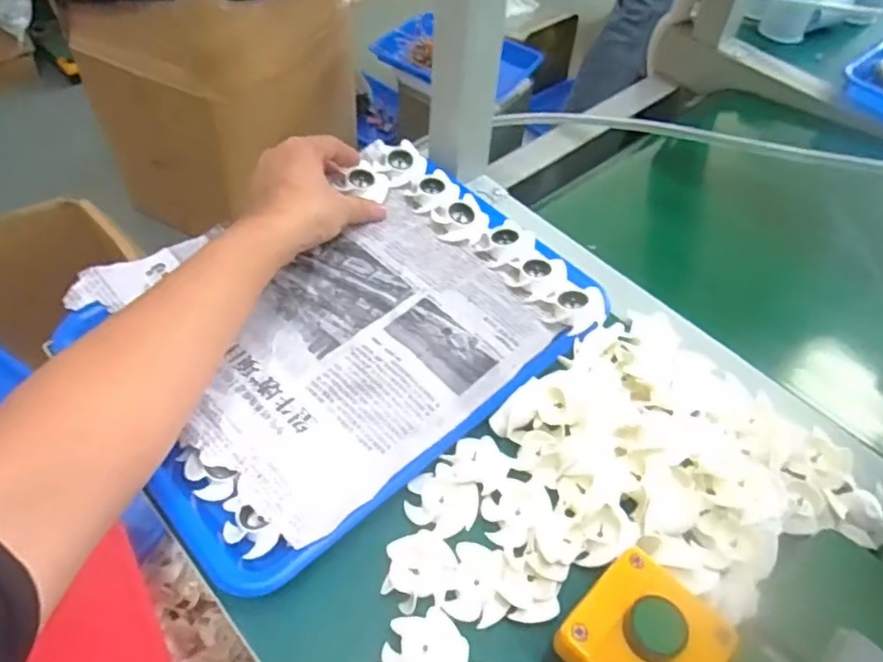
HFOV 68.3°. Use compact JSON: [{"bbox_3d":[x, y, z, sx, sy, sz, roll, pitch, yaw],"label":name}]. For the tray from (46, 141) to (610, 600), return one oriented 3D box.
[{"bbox_3d":[-0.053,-0.017,0.482,0.364,0.036,0.258,-32,60,-26],"label":"tray"}]

